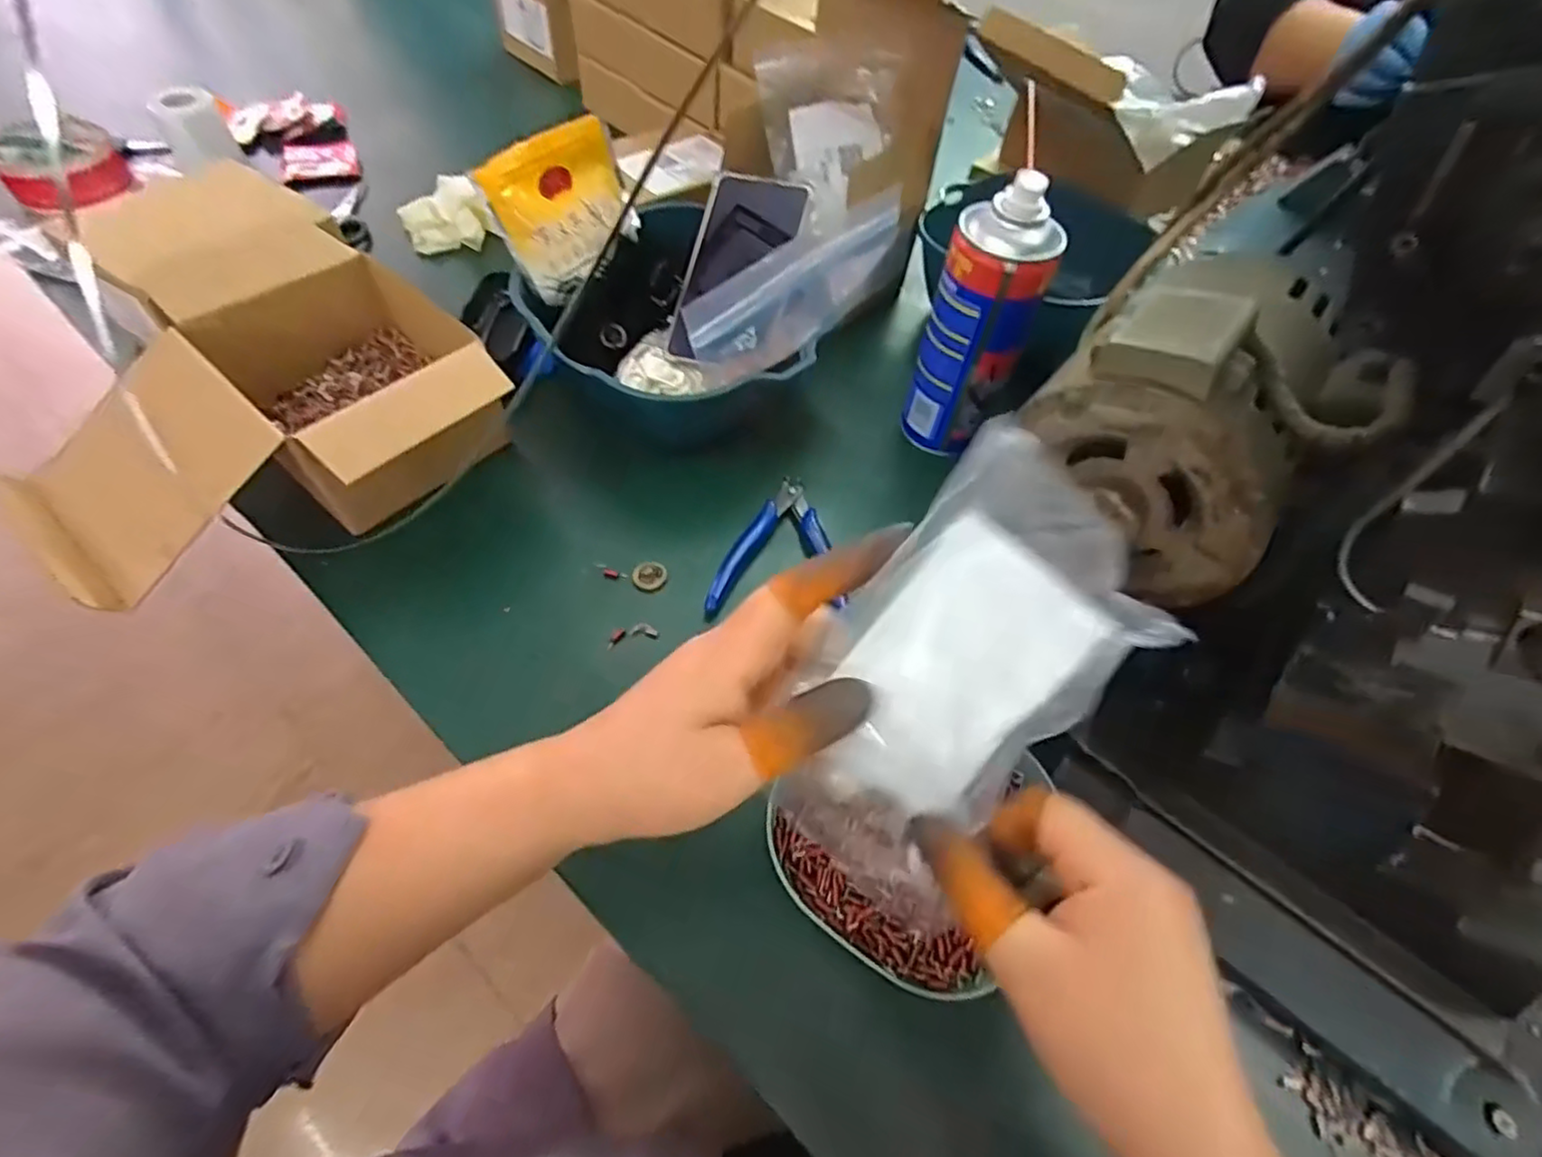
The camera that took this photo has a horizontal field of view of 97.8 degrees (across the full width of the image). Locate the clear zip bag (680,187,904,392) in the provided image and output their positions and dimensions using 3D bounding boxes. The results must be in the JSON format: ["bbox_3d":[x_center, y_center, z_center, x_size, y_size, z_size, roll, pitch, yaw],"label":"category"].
[{"bbox_3d":[0.024,-0.182,0.430,0.183,0.086,0.017,-36,66,-25],"label":"clear zip bag"}]

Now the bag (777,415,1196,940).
[{"bbox_3d":[0.068,0.040,0.254,0.092,0.171,0.020,33,14,8],"label":"bag"}]

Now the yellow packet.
[{"bbox_3d":[-0.142,-0.262,0.476,0.009,0.089,0.104,18,58,42],"label":"yellow packet"}]

